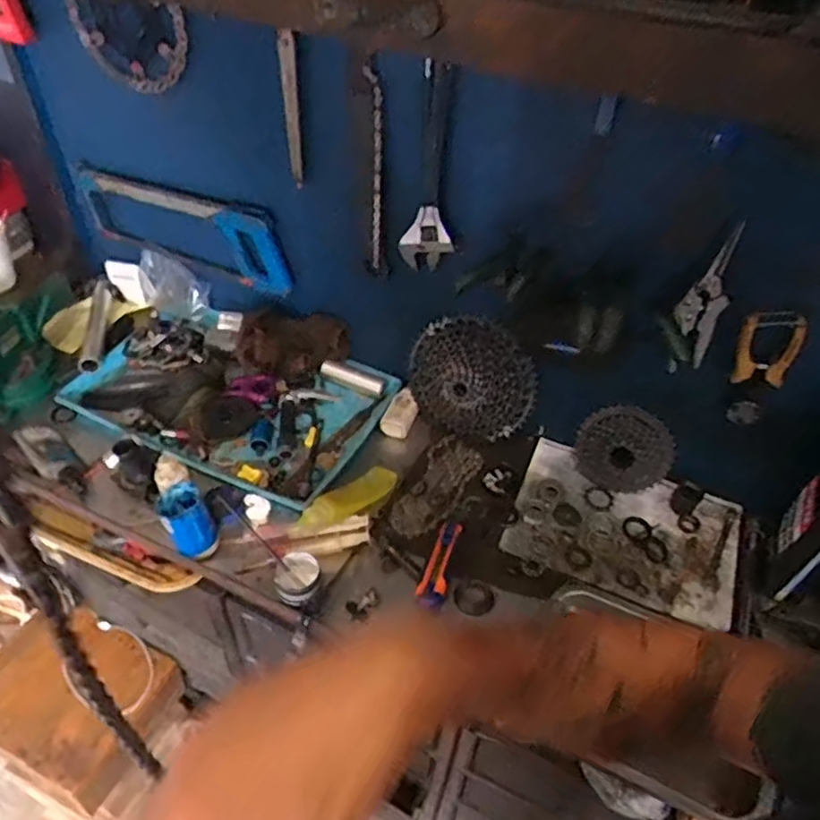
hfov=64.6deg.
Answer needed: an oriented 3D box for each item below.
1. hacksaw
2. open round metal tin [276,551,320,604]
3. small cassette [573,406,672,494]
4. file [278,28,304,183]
[{"bbox_3d":[-0.363,-0.289,1.033,0.391,0.140,0.023,20,46,15],"label":"hacksaw"},{"bbox_3d":[-0.135,0.205,0.789,0.052,0.035,0.056,2,44,-2],"label":"open round metal tin"},{"bbox_3d":[0.301,0.057,0.913,0.132,0.126,0.041,15,45,10],"label":"small cassette"},{"bbox_3d":[-0.152,-0.382,0.826,0.027,0.196,0.004,32,57,17],"label":"file"}]

